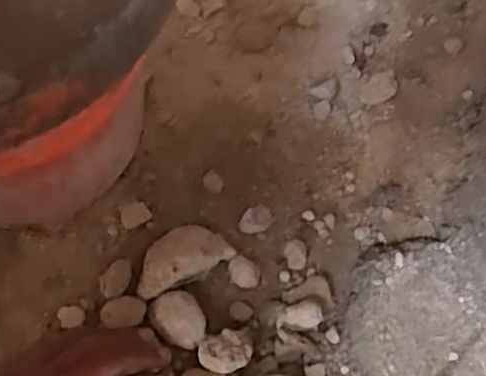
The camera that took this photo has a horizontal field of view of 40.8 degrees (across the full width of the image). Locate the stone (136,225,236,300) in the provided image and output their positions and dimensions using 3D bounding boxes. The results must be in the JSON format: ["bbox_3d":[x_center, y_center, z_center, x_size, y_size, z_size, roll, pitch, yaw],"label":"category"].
[{"bbox_3d":[-0.049,0.051,0.496,0.075,0.028,0.043,-24,64,-13],"label":"stone"}]

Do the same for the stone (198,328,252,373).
[{"bbox_3d":[-0.012,0.118,0.457,0.034,0.026,0.027,-23,63,-13],"label":"stone"}]

